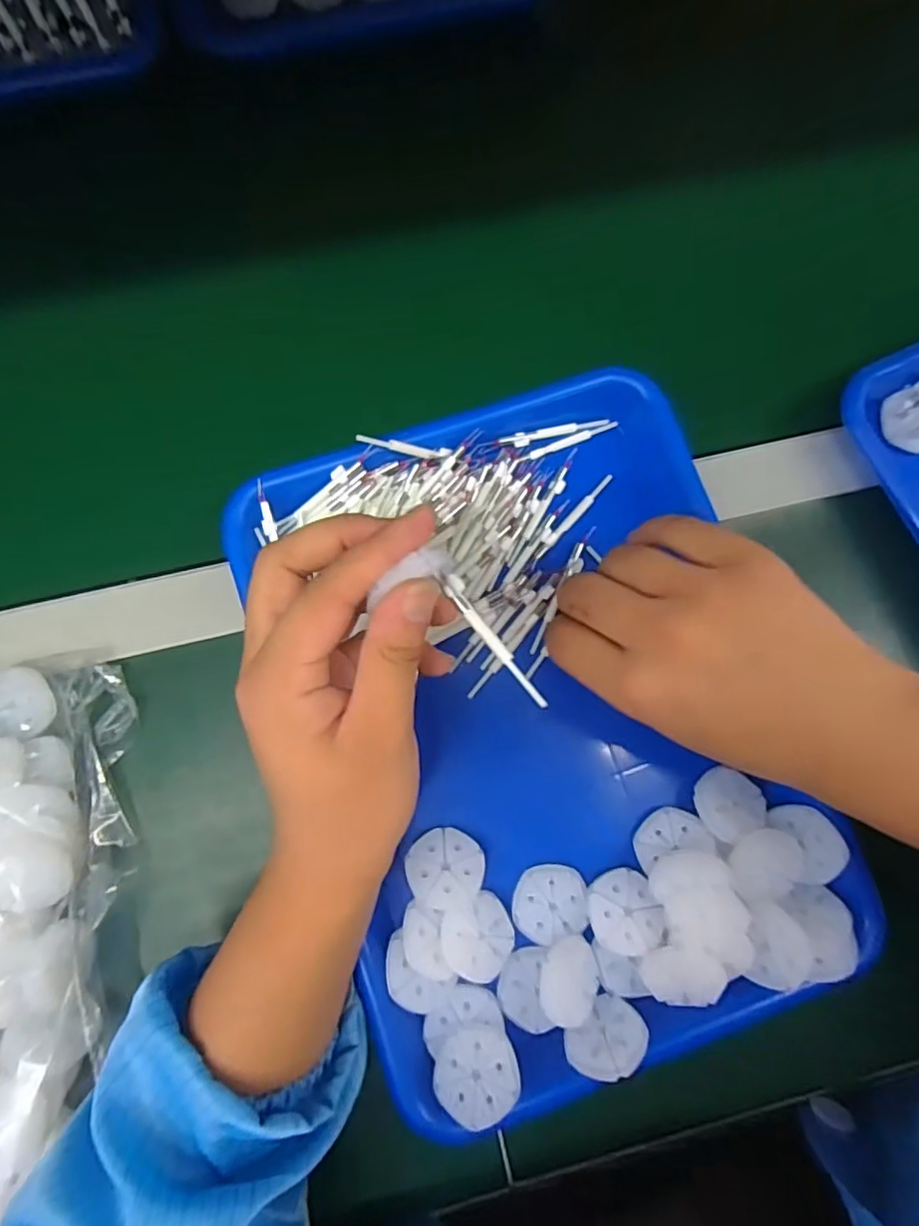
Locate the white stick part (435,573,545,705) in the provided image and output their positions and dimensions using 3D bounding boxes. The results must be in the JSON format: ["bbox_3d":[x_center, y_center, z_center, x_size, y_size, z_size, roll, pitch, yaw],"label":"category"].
[{"bbox_3d":[0.012,0.009,0.228,0.007,0.004,0.064,-36,83,-8],"label":"white stick part"}]

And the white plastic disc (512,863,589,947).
[{"bbox_3d":[0.046,0.146,0.304,0.036,0.004,0.036,-3,81,-3],"label":"white plastic disc"}]

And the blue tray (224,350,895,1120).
[{"bbox_3d":[0.040,0.051,0.311,0.248,0.032,0.337,-18,82,-6],"label":"blue tray"}]

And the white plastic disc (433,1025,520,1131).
[{"bbox_3d":[0.008,0.213,0.278,0.038,0.004,0.036,-4,51,5],"label":"white plastic disc"}]

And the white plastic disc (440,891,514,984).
[{"bbox_3d":[0.009,0.156,0.292,0.036,0.006,0.036,9,65,-19],"label":"white plastic disc"}]

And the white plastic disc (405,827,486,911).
[{"bbox_3d":[-0.007,0.127,0.301,0.038,0.010,0.035,4,52,-5],"label":"white plastic disc"}]

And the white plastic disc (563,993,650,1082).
[{"bbox_3d":[0.069,0.198,0.281,0.037,0.031,0.005,-24,114,-23],"label":"white plastic disc"}]

